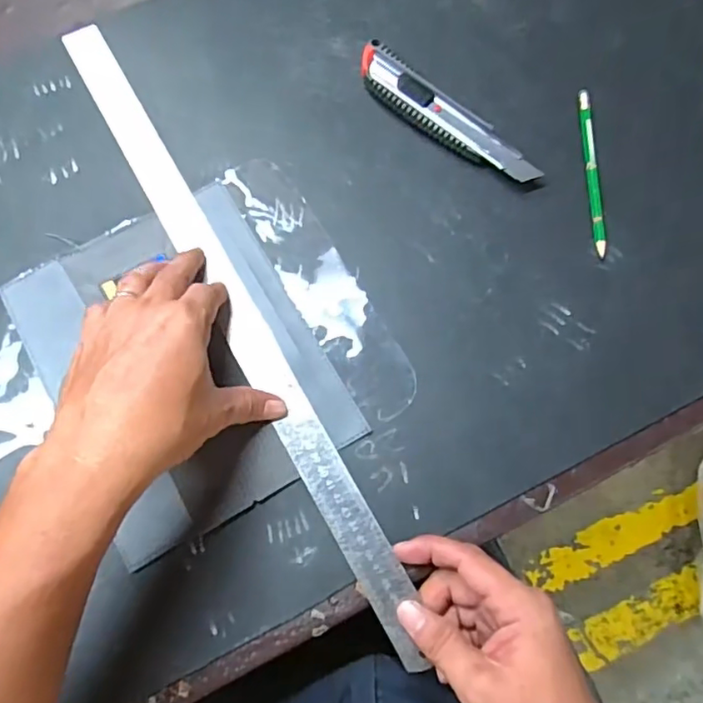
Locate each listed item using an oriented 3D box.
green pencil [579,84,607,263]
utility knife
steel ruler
[{"bbox_3d":[0.180,-0.137,0.443,0.009,0.006,0.140,1,74,0],"label":"green pencil"},{"bbox_3d":[0.069,-0.178,0.451,0.165,0.019,0.032,43,78,11],"label":"utility knife"},{"bbox_3d":[-0.086,-0.036,0.417,0.028,0.006,0.516,-28,77,-10],"label":"steel ruler"}]

